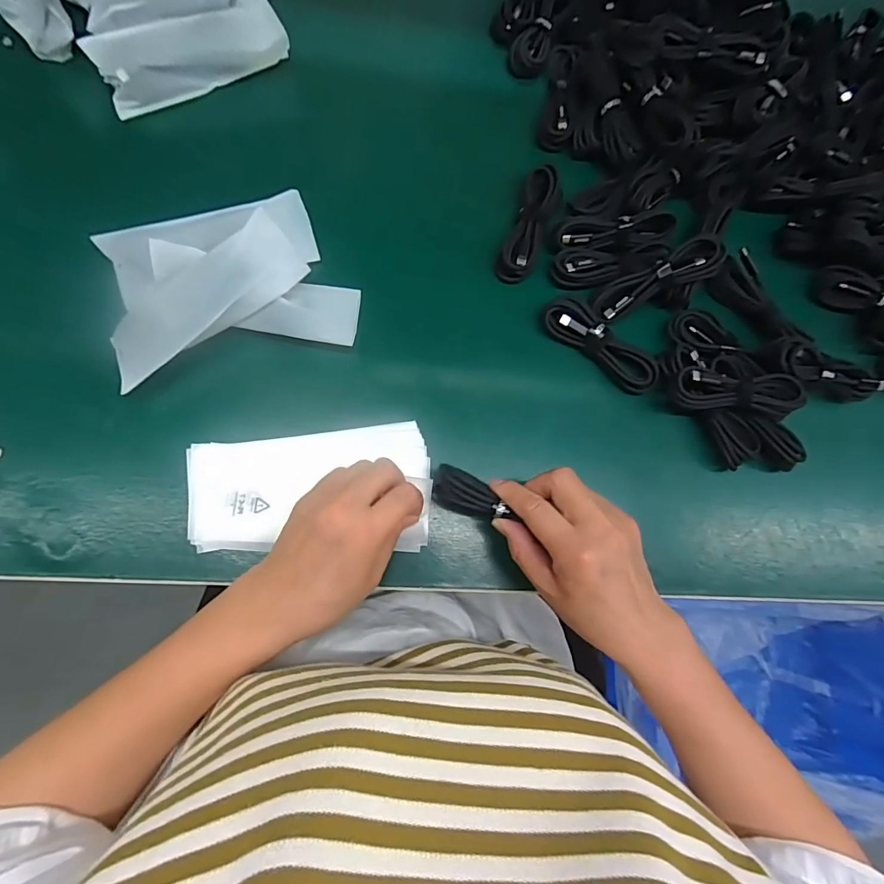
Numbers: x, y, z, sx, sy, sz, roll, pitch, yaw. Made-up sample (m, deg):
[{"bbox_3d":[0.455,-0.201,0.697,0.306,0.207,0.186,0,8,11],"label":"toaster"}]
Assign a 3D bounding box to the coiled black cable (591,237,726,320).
[{"bbox_3d":[0.178,-0.136,0.386,0.108,0.015,0.029,-25,87,8],"label":"coiled black cable"}]

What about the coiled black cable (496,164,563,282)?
[{"bbox_3d":[0.077,-0.192,0.403,0.033,0.020,0.109,26,76,-2],"label":"coiled black cable"}]

